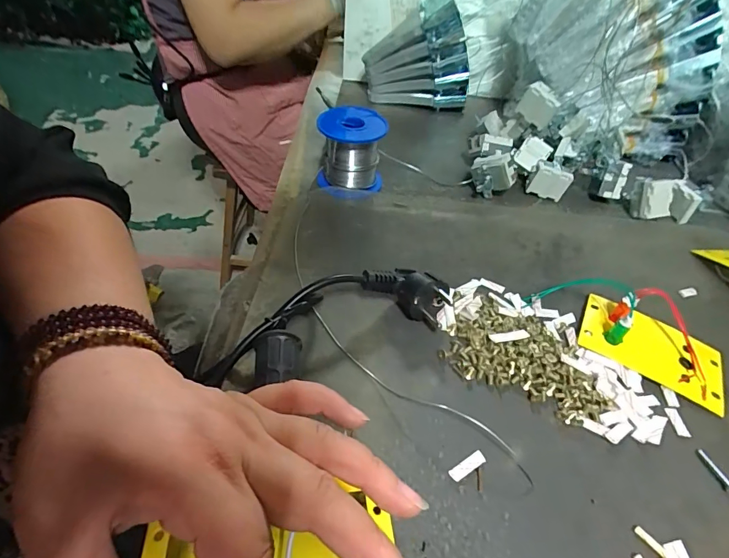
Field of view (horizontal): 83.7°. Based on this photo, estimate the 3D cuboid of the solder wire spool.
[{"bbox_3d":[-0.013,-0.123,0.395,0.064,0.062,0.064,-1,47,-7],"label":"solder wire spool"}]

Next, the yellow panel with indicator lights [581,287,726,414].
[{"bbox_3d":[0.207,0.041,0.284,0.094,0.035,0.058,25,49,17],"label":"yellow panel with indicator lights"}]

